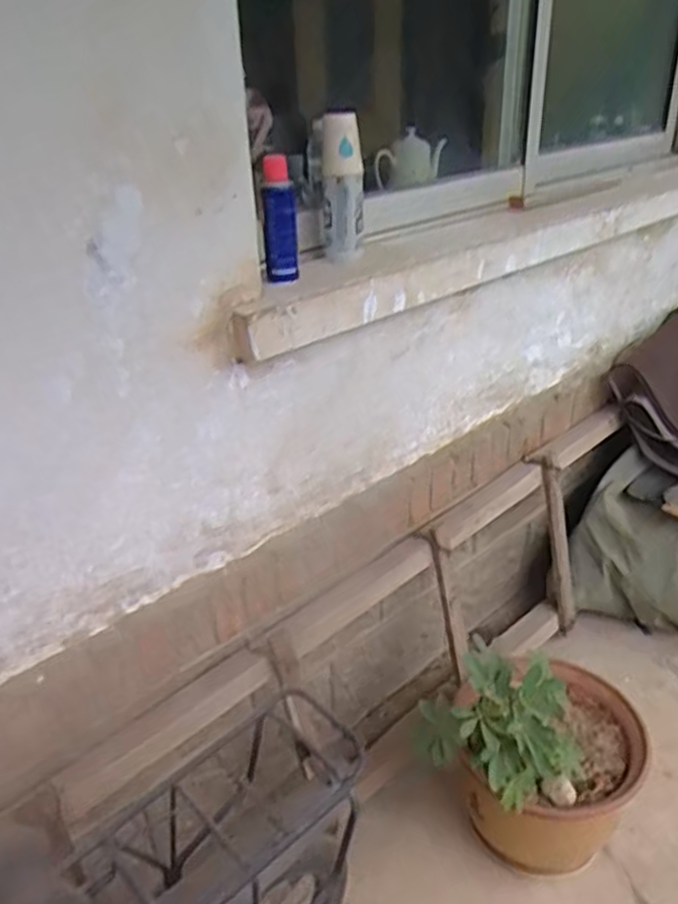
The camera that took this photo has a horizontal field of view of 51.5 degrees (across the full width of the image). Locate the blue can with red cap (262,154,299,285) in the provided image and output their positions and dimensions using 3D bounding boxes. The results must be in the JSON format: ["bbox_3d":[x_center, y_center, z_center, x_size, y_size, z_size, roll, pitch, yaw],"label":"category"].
[{"bbox_3d":[-0.093,-0.352,1.080,0.057,0.186,0.047,-4,30,-2],"label":"blue can with red cap"}]

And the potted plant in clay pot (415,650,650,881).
[{"bbox_3d":[0.343,0.527,1.247,0.369,0.402,0.282,-6,30,-6],"label":"potted plant in clay pot"}]

